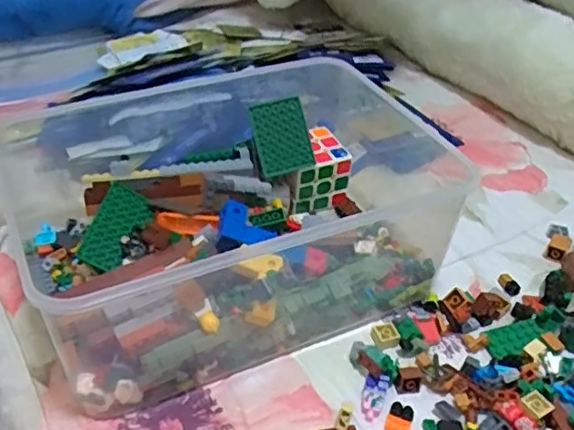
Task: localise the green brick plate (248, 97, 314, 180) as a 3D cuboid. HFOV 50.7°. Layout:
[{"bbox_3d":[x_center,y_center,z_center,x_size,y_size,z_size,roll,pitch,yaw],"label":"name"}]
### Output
[{"bbox_3d":[-0.005,-0.068,0.532,0.048,0.063,0.006,-16,9,-9],"label":"green brick plate"}]

